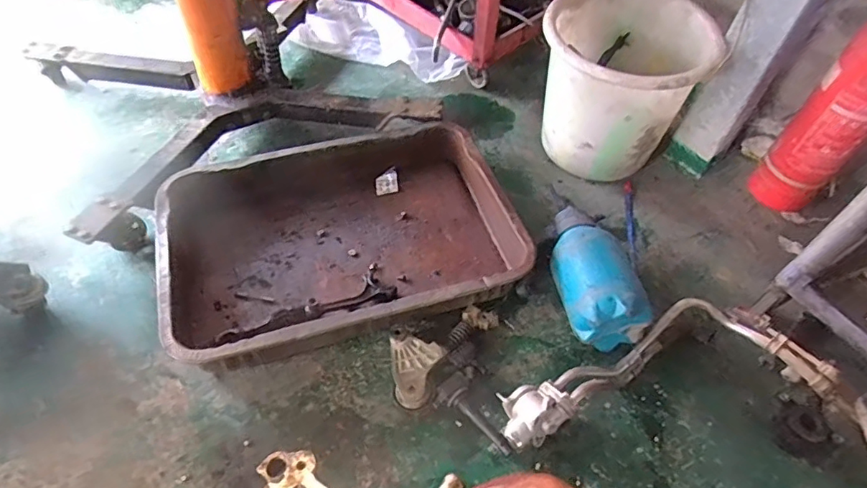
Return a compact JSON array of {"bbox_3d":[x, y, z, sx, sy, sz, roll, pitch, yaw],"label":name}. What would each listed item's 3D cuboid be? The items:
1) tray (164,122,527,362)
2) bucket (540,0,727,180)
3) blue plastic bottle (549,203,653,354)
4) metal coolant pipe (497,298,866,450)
[{"bbox_3d":[-0.180,-0.030,1.031,0.617,0.119,0.434,-13,55,-15],"label":"tray"},{"bbox_3d":[0.387,-0.333,1.152,0.316,0.309,0.328,31,56,18],"label":"bucket"},{"bbox_3d":[0.281,0.041,0.969,0.113,0.115,0.284,-4,53,-8],"label":"blue plastic bottle"},{"bbox_3d":[0.449,0.222,0.881,0.640,0.104,0.257,6,52,0],"label":"metal coolant pipe"}]

